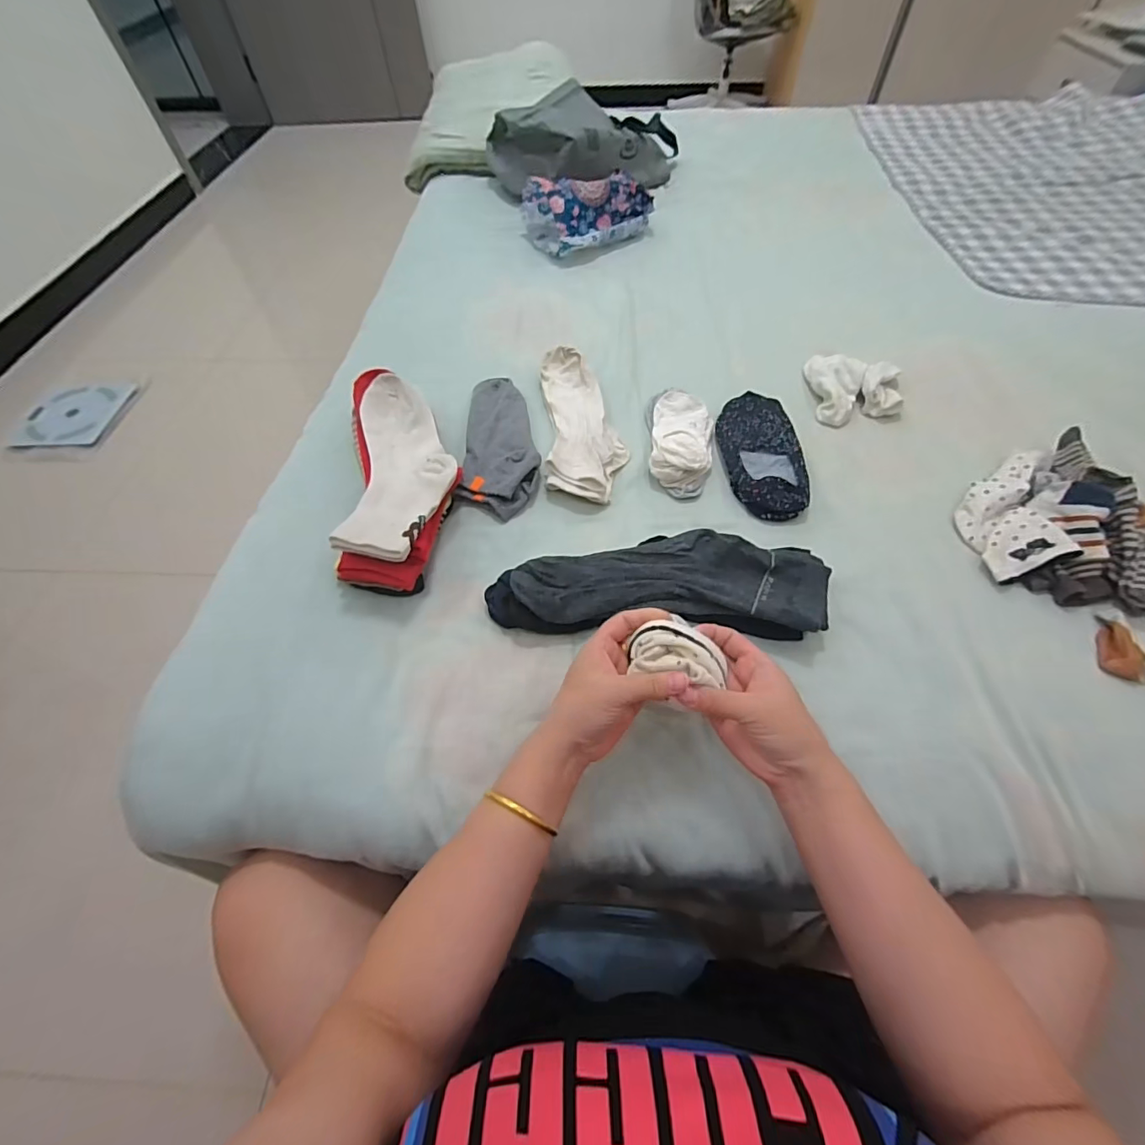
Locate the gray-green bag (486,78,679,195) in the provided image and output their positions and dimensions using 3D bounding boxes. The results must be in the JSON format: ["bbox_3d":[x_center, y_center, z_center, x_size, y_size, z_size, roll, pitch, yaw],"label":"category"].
[{"bbox_3d":[0.039,-0.844,0.985,0.398,0.129,0.226,-8,57,-4],"label":"gray-green bag"}]

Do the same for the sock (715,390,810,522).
[{"bbox_3d":[0.228,-0.146,0.594,0.090,0.024,0.199,-3,57,-1],"label":"sock"}]

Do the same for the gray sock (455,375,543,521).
[{"bbox_3d":[-0.084,-0.152,0.597,0.091,0.025,0.211,0,57,1],"label":"gray sock"}]

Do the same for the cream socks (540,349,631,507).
[{"bbox_3d":[0.014,-0.189,0.616,0.101,0.035,0.240,-3,57,-2],"label":"cream socks"}]

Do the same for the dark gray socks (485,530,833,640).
[{"bbox_3d":[0.083,0.009,0.478,0.318,0.050,0.104,1,57,2],"label":"dark gray socks"}]

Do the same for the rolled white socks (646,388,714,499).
[{"bbox_3d":[0.134,-0.163,0.603,0.079,0.032,0.159,2,57,2],"label":"rolled white socks"}]

